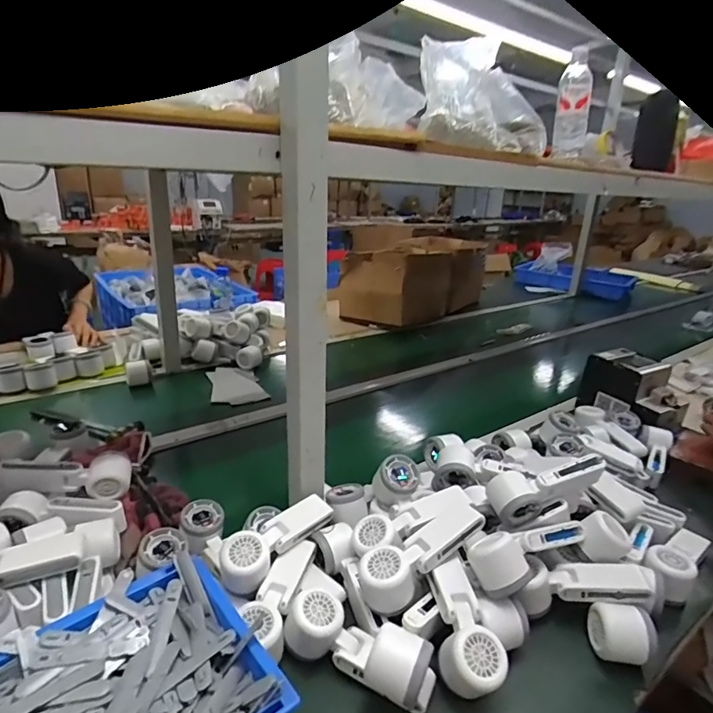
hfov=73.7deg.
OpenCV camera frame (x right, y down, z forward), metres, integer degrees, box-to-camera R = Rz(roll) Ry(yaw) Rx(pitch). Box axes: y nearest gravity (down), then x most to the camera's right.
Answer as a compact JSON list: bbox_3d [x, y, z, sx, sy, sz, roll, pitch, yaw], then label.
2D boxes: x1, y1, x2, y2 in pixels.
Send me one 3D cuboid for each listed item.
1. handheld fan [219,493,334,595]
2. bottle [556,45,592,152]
[{"bbox_3d":[-0.099,0.227,0.603,0.056,0.052,0.163,19,26,35],"label":"handheld fan"},{"bbox_3d":[0.413,-0.474,0.906,0.062,0.158,0.065,10,22,16],"label":"bottle"}]

